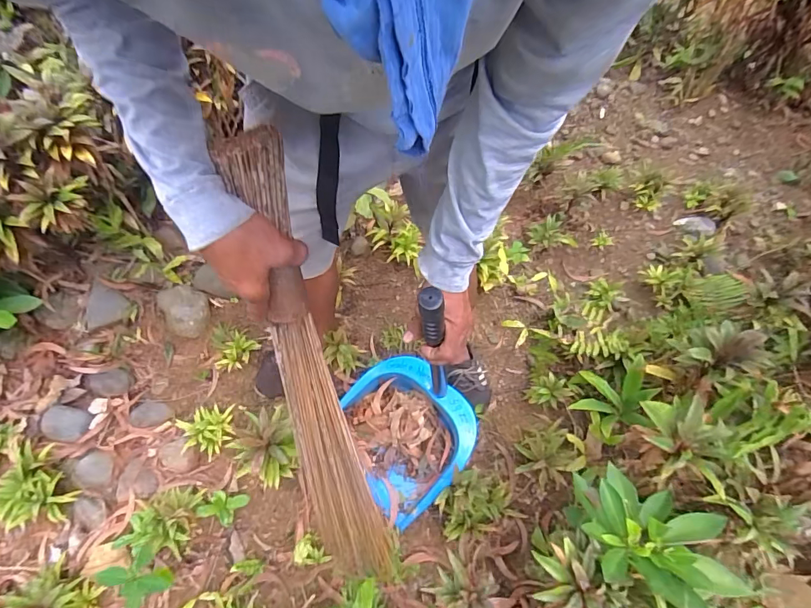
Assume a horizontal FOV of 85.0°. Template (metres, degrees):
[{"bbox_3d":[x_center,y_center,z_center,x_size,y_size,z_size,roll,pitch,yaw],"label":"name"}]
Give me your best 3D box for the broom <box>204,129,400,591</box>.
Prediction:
[{"bbox_3d":[-0.107,0.141,0.574,0.100,0.695,0.042,-12,32,-10],"label":"broom"}]

